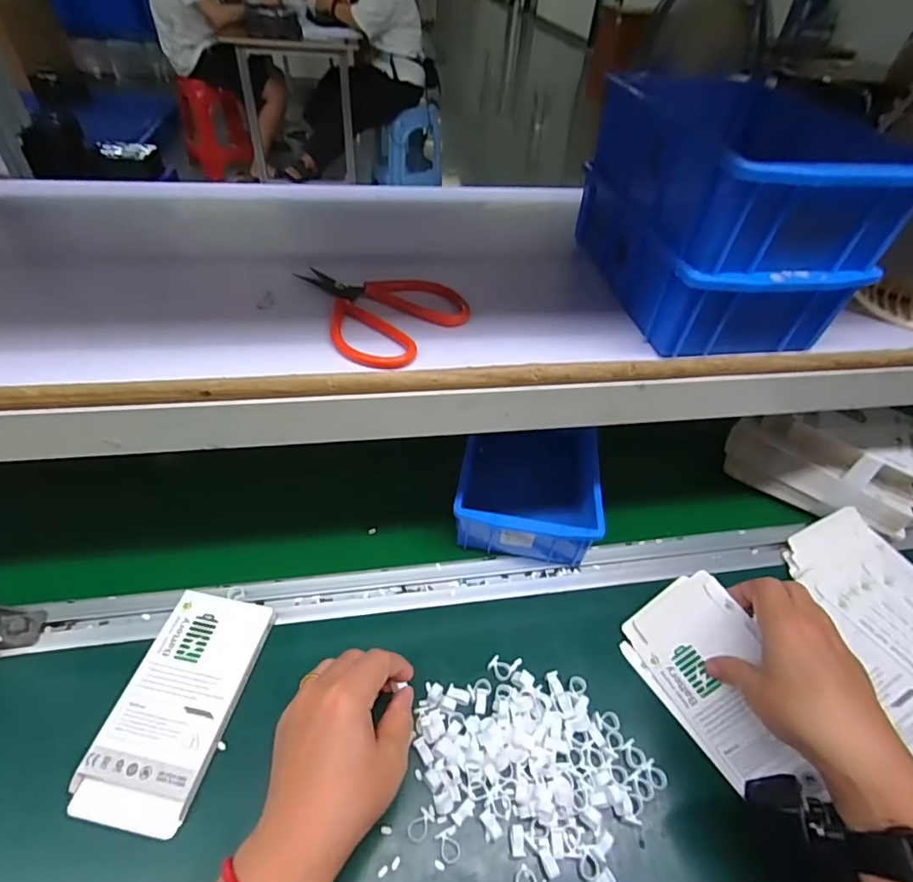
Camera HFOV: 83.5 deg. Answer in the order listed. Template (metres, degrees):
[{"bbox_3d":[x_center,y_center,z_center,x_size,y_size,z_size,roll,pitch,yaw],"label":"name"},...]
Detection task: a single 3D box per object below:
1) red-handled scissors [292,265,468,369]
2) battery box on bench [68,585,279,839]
[{"bbox_3d":[-0.047,-0.093,0.357,0.094,0.017,0.101,-20,51,-23],"label":"red-handled scissors"},{"bbox_3d":[-0.204,0.193,0.379,0.079,0.021,0.152,11,46,5],"label":"battery box on bench"}]

